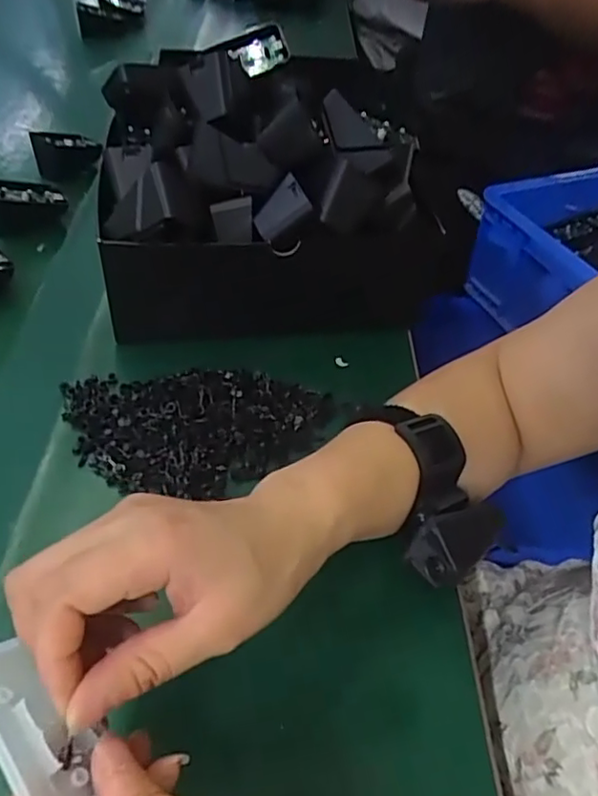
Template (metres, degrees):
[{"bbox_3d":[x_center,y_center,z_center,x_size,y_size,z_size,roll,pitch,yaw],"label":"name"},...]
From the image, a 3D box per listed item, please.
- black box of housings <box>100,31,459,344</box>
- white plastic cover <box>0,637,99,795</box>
[{"bbox_3d":[-0.024,-0.158,0.490,0.252,0.166,0.169,-7,45,-11],"label":"black box of housings"},{"bbox_3d":[-0.088,0.111,0.207,0.067,0.007,0.028,49,16,19],"label":"white plastic cover"}]

